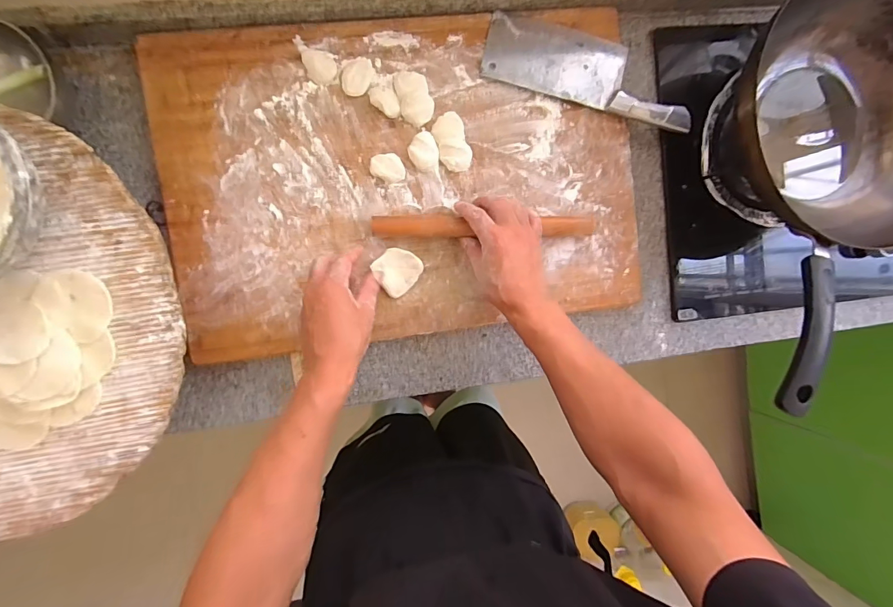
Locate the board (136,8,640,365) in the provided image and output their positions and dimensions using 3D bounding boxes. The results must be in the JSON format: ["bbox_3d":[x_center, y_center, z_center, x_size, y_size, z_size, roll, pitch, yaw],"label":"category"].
[{"bbox_3d":[-0.045,-0.155,0.540,0.576,0.039,0.385,-8,94,-6],"label":"board"}]

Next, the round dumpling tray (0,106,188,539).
[{"bbox_3d":[-0.464,0.038,0.392,0.392,0.024,0.374,-12,94,-6],"label":"round dumpling tray"}]

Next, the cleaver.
[{"bbox_3d":[0.187,-0.300,0.541,0.274,0.019,0.086,12,91,-7],"label":"cleaver"}]

